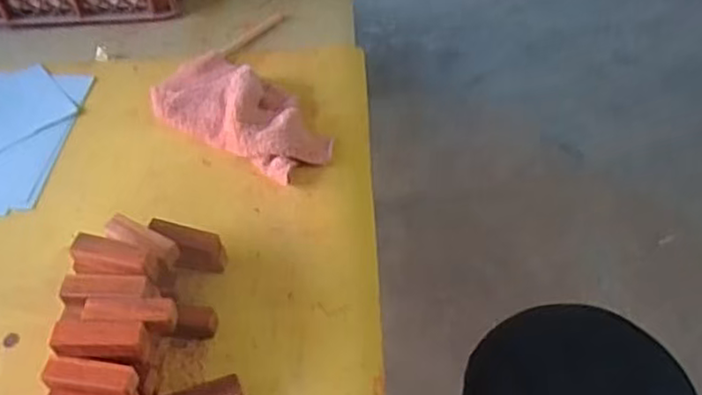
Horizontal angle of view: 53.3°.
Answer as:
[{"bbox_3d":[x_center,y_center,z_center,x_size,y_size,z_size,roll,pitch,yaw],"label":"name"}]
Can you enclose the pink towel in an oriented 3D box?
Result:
[{"bbox_3d":[-0.139,-0.107,0.863,0.256,0.041,0.127,35,59,27],"label":"pink towel"}]

